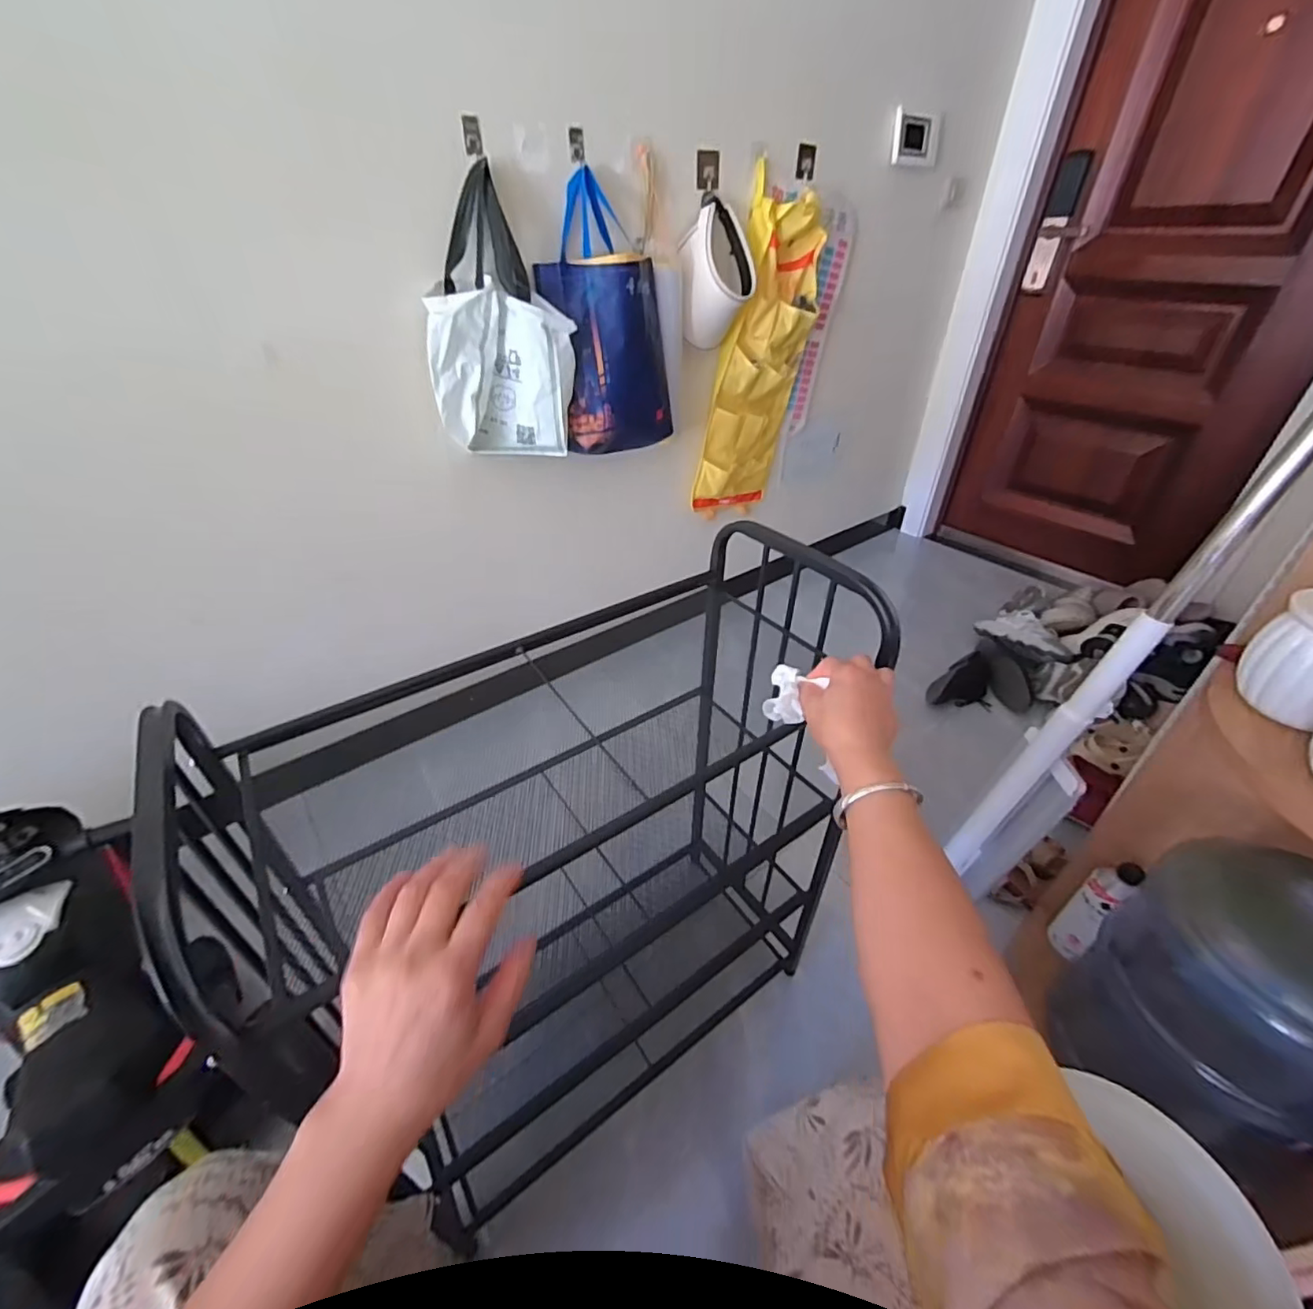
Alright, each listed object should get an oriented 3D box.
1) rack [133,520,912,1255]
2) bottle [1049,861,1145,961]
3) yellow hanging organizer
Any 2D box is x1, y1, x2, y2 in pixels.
[{"bbox_3d":[-0.074,0.274,0.714,0.614,0.754,0.306,-22,42,-27],"label":"rack"},{"bbox_3d":[0.684,0.406,0.881,0.048,0.216,0.064,18,40,23],"label":"bottle"},{"bbox_3d":[0.293,-0.756,1.491,0.335,0.770,0.084,-15,39,-39],"label":"yellow hanging organizer"}]

